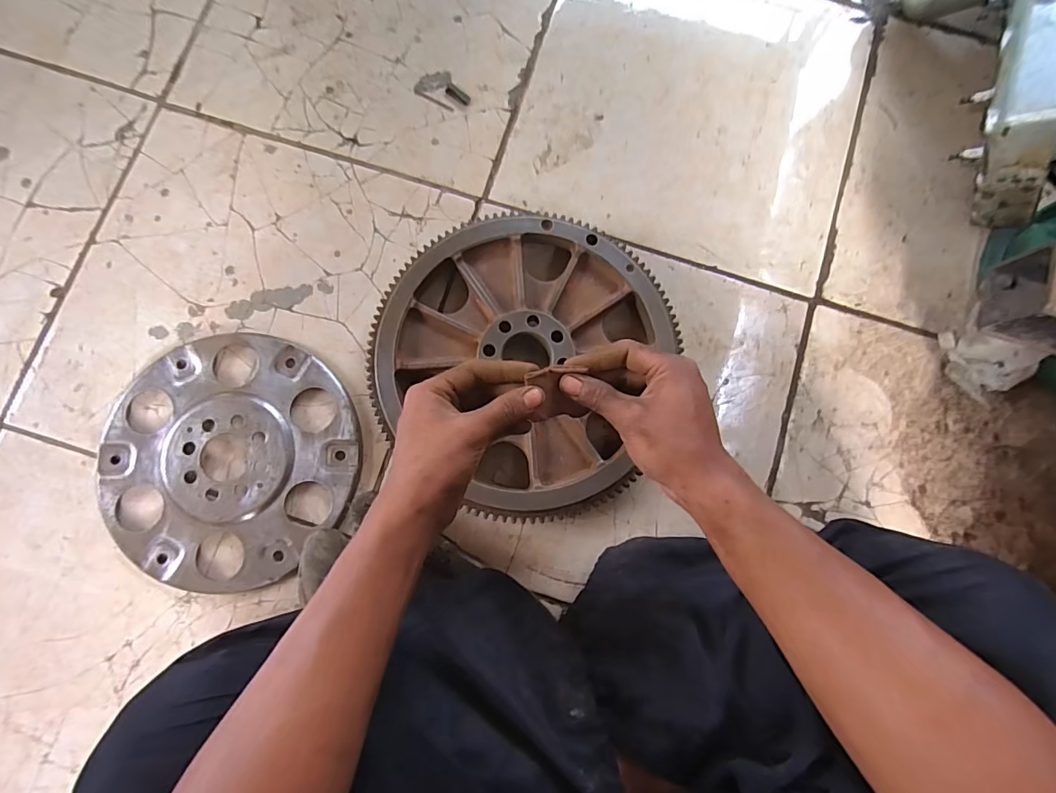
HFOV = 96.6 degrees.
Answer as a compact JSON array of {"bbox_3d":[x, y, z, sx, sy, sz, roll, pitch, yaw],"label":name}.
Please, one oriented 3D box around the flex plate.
[{"bbox_3d":[-0.316,0.066,0.502,0.267,0.011,0.262,0,82,-2],"label":"flex plate"}]

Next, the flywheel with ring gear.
[{"bbox_3d":[-0.013,-0.038,0.504,0.299,0.052,0.316,0,82,-2],"label":"flywheel with ring gear"}]

